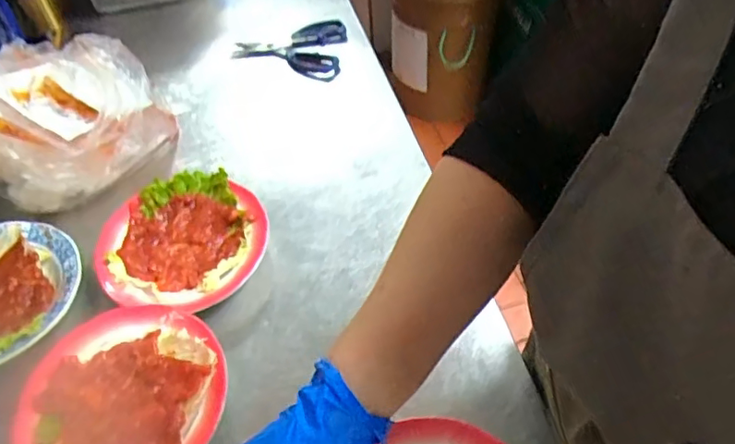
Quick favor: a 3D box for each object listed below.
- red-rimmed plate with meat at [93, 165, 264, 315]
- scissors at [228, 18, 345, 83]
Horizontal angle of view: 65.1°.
[{"bbox_3d":[-0.187,0.017,0.584,0.155,0.030,0.157,1,50,-1],"label":"red-rimmed plate with meat"},{"bbox_3d":[-0.095,-0.238,0.818,0.156,0.017,0.112,-26,57,-18],"label":"scissors"}]

